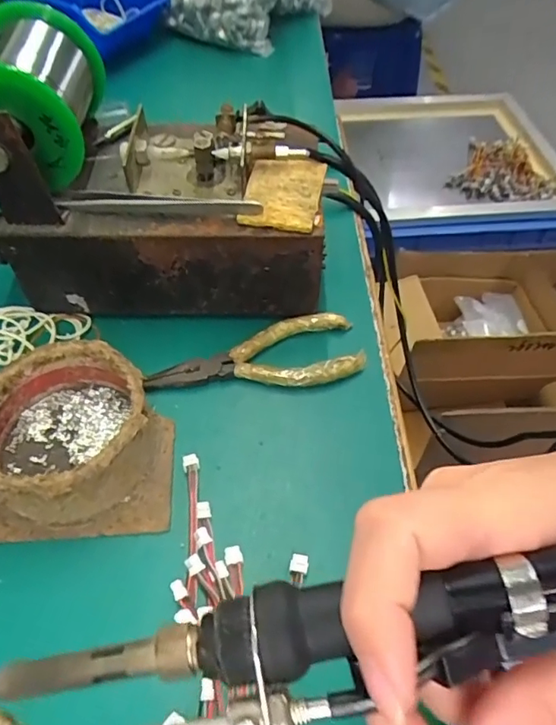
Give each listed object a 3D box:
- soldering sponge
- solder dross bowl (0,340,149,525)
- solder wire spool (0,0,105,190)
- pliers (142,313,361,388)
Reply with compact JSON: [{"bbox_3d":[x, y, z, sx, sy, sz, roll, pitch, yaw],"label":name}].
[{"bbox_3d":[0.003,-0.096,0.304,0.041,0.008,0.053,9,53,4],"label":"soldering sponge"},{"bbox_3d":[-0.106,0.034,0.272,0.083,0.041,0.081,0,53,0],"label":"solder dross bowl"},{"bbox_3d":[-0.135,-0.143,0.299,0.066,0.073,0.085,0,53,-2],"label":"solder wire spool"},{"bbox_3d":[-0.013,-0.005,0.323,0.122,0.011,0.048,-6,53,-4],"label":"pliers"}]

